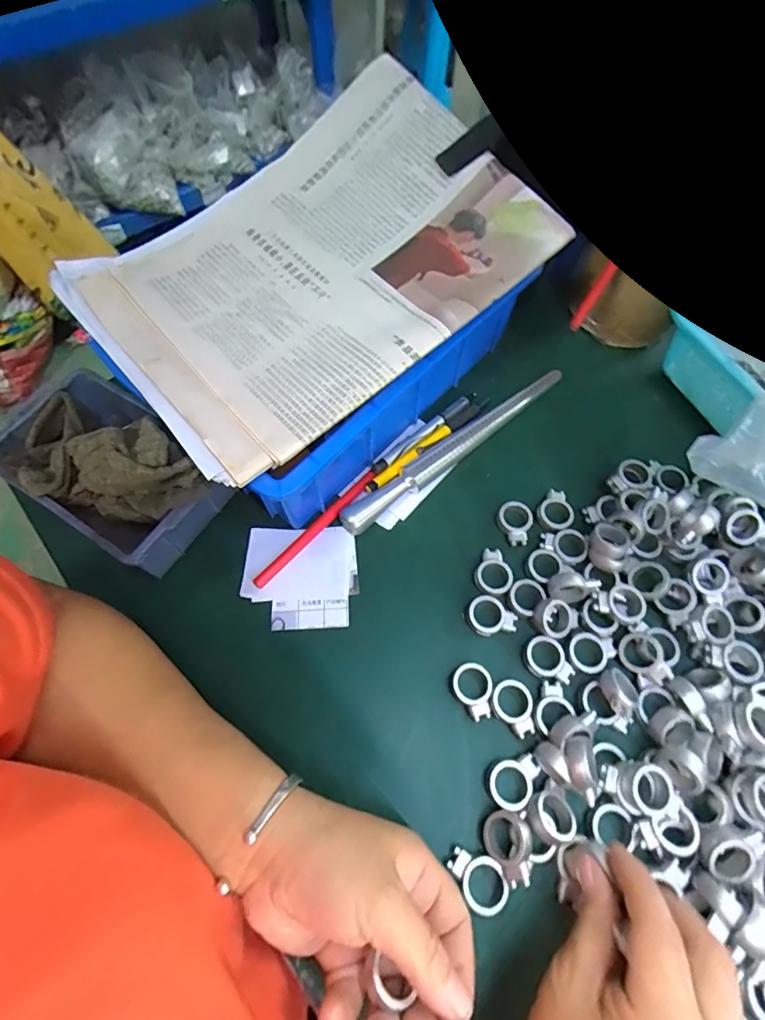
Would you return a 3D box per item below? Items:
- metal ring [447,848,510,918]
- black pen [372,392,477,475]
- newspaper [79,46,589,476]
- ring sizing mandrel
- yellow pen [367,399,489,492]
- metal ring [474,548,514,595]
[{"bbox_3d":[0.054,0.205,0.255,0.025,0.011,0.033,-40,71,-16],"label":"metal ring"},{"bbox_3d":[0.037,-0.065,0.378,0.120,0.012,0.012,-40,71,-21],"label":"black pen"},{"bbox_3d":[-0.049,-0.174,0.305,0.282,0.053,0.218,-38,71,-16],"label":"newspaper"},{"bbox_3d":[0.064,-0.055,0.371,0.234,0.020,0.020,-38,71,-16],"label":"ring sizing mandrel"},{"bbox_3d":[0.040,-0.056,0.373,0.134,0.010,0.011,-40,71,-16],"label":"yellow pen"},{"bbox_3d":[0.080,0.045,0.332,0.027,0.006,0.034,-5,65,-2],"label":"metal ring"}]

